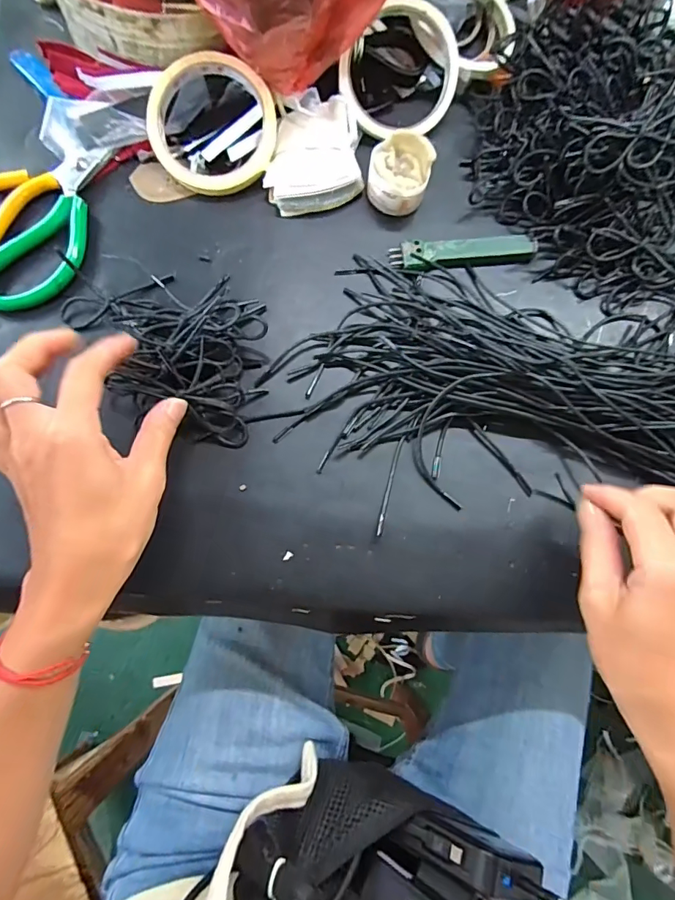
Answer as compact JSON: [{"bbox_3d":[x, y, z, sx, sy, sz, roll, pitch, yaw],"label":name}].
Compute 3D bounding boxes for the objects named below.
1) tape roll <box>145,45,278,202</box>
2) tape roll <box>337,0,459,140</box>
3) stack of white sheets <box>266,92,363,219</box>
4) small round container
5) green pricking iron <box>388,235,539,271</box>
[{"bbox_3d":[-0.092,-0.242,0.344,0.091,0.016,0.095,-1,105,-3],"label":"tape roll"},{"bbox_3d":[0.048,-0.292,0.356,0.092,0.013,0.092,-2,109,-6],"label":"tape roll"},{"bbox_3d":[-0.021,-0.224,0.355,0.072,0.023,0.076,-11,77,-4],"label":"stack of white sheets"},{"bbox_3d":[0.046,-0.206,0.344,0.044,0.044,0.046,1,77,-2],"label":"small round container"},{"bbox_3d":[0.094,-0.147,0.343,0.105,0.011,0.020,-1,77,-2],"label":"green pricking iron"}]

